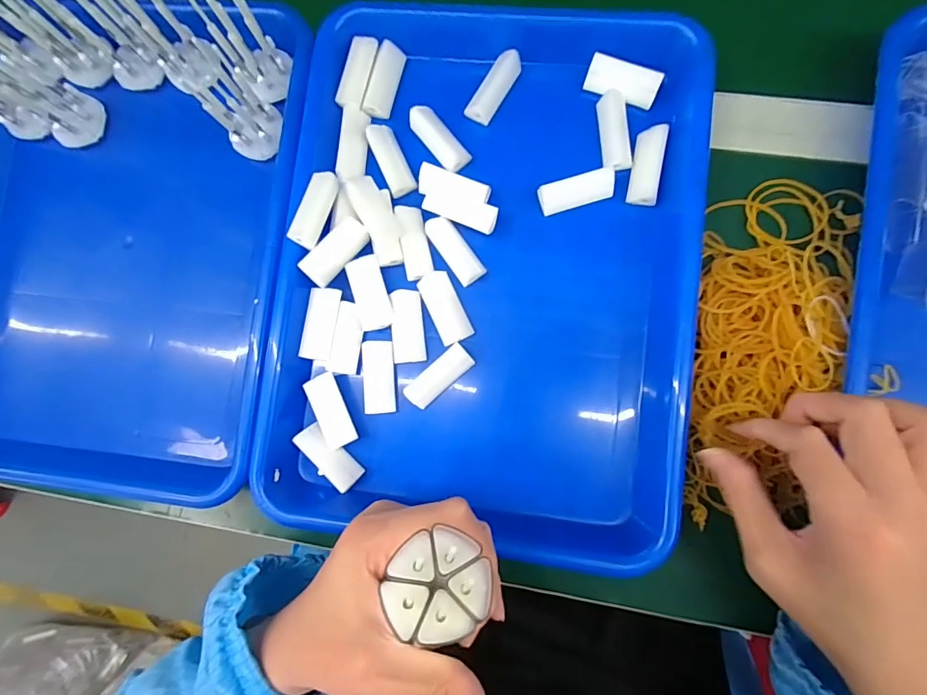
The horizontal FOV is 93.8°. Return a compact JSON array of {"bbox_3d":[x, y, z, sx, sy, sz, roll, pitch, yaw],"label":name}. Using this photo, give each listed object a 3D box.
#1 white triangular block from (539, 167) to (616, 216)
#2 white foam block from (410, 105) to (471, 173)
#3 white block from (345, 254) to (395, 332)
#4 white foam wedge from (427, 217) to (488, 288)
[{"bbox_3d":[0.072,-0.099,0.275,0.046,0.010,0.017,-15,84,4],"label":"white triangular block"},{"bbox_3d":[-0.016,-0.136,0.282,0.018,0.010,0.046,-40,83,0],"label":"white foam block"},{"bbox_3d":[-0.059,-0.035,0.276,0.021,0.007,0.046,-16,84,3],"label":"white block"},{"bbox_3d":[-0.006,-0.062,0.278,0.018,0.008,0.047,-36,83,1],"label":"white foam wedge"}]

